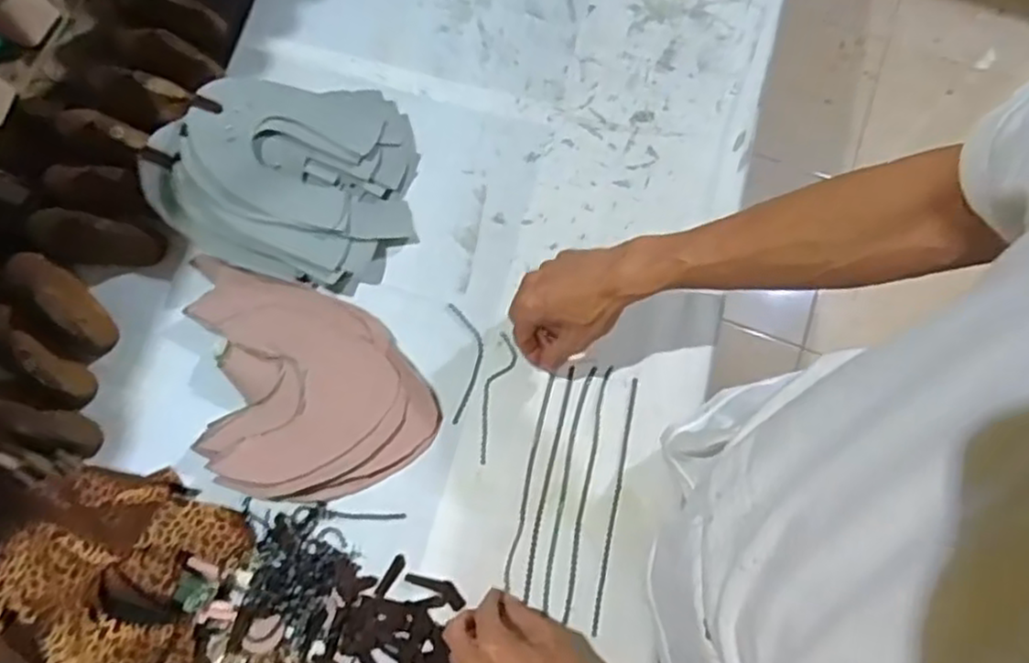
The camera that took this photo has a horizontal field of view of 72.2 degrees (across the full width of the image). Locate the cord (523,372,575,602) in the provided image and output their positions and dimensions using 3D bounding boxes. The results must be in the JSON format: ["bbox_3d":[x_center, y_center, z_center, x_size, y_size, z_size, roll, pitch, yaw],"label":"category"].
[{"bbox_3d":[0.032,0.138,0.662,0.008,0.016,0.213,12,76,3],"label":"cord"}]

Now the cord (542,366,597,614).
[{"bbox_3d":[0.049,0.139,0.658,0.010,0.009,0.221,12,76,3],"label":"cord"}]

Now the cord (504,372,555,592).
[{"bbox_3d":[0.014,0.137,0.664,0.007,0.009,0.195,12,71,3],"label":"cord"}]

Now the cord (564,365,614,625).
[{"bbox_3d":[0.068,0.146,0.660,0.008,0.009,0.234,11,76,3],"label":"cord"}]

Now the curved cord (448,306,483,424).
[{"bbox_3d":[-0.047,0.030,0.705,0.033,0.005,0.121,-4,75,-1],"label":"curved cord"}]

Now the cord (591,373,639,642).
[{"bbox_3d":[0.094,0.156,0.651,0.006,0.007,0.231,11,76,3],"label":"cord"}]

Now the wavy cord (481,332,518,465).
[{"bbox_3d":[-0.020,0.064,0.682,0.023,0.005,0.126,16,76,4],"label":"wavy cord"}]

